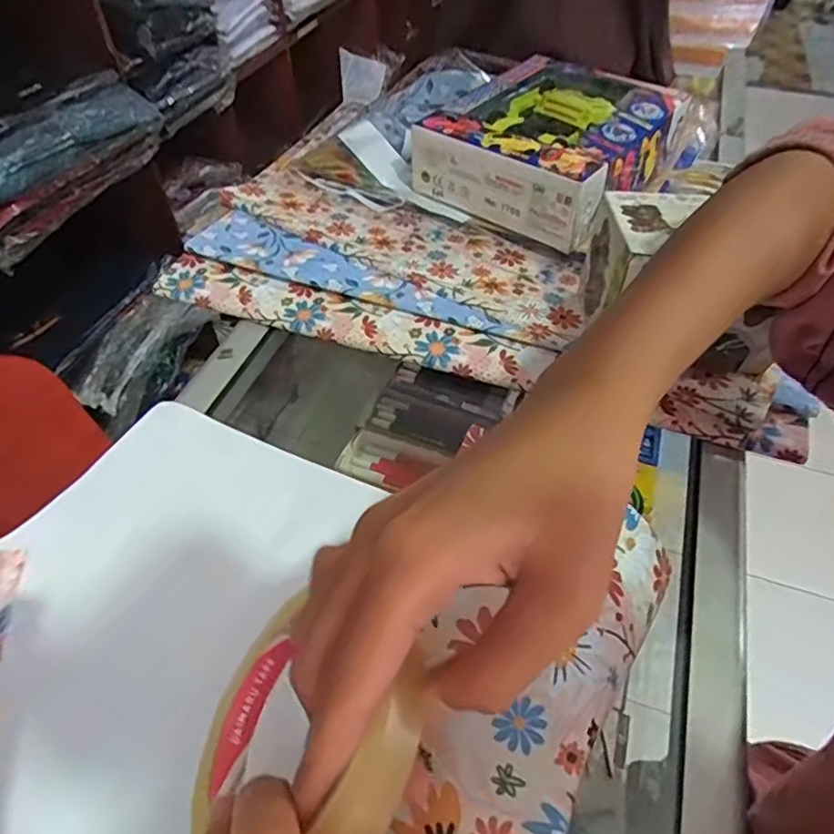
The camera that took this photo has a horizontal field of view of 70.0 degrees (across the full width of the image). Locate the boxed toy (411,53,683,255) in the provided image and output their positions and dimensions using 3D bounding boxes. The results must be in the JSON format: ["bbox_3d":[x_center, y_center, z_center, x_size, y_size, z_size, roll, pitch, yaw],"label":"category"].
[{"bbox_3d":[0.122,-0.249,0.550,0.169,0.074,0.188,32,57,22],"label":"boxed toy"}]

